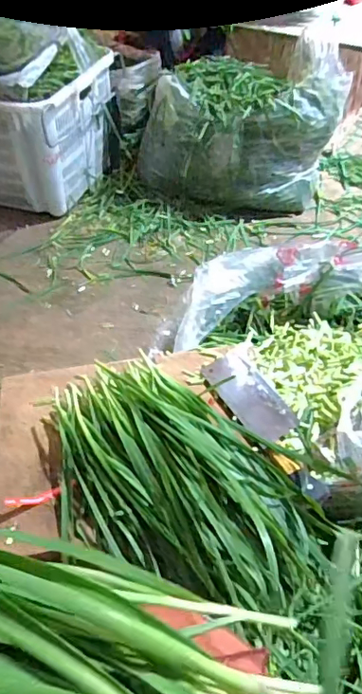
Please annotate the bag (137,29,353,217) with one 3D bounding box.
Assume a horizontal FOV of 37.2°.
[{"bbox_3d":[0.164,-0.663,1.623,0.587,0.389,0.355,13,47,14],"label":"bag"}]

